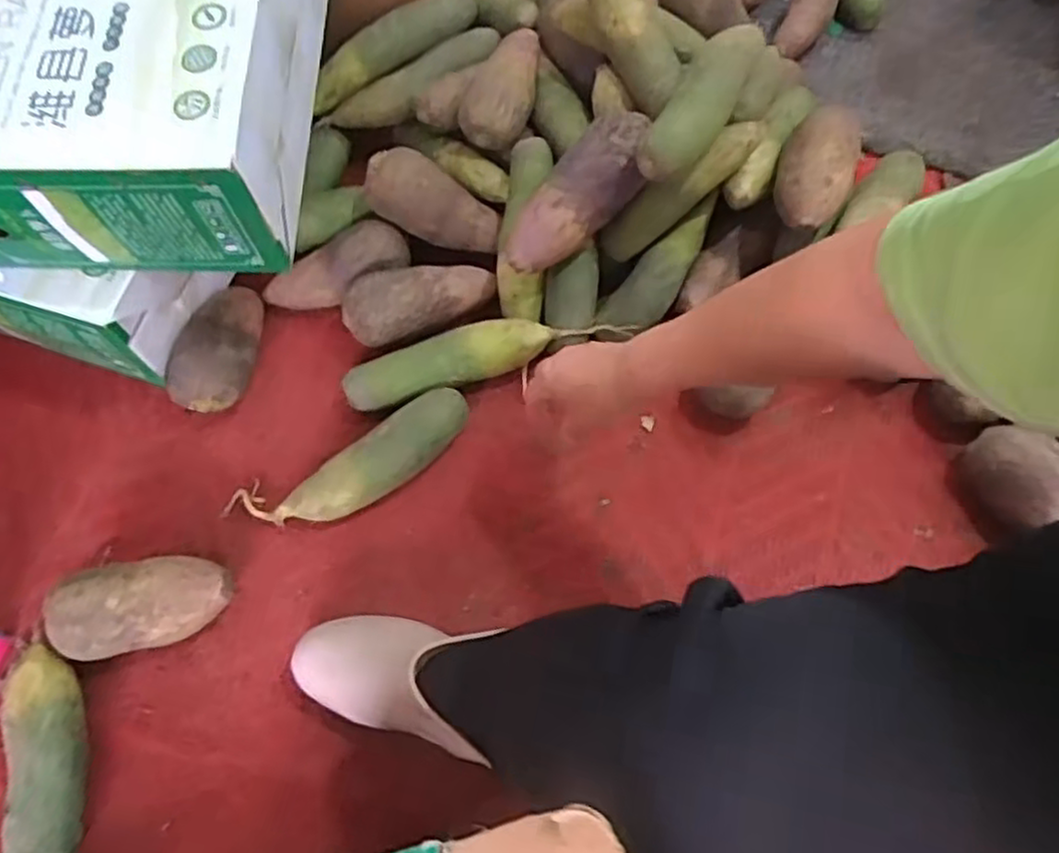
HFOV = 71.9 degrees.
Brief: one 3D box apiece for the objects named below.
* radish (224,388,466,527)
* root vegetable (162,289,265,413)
[{"bbox_3d":[-0.166,0.040,0.691,0.241,0.046,0.074,-23,66,-12],"label":"radish"},{"bbox_3d":[-0.312,-0.084,0.739,0.070,0.064,0.145,0,64,-1],"label":"root vegetable"}]

